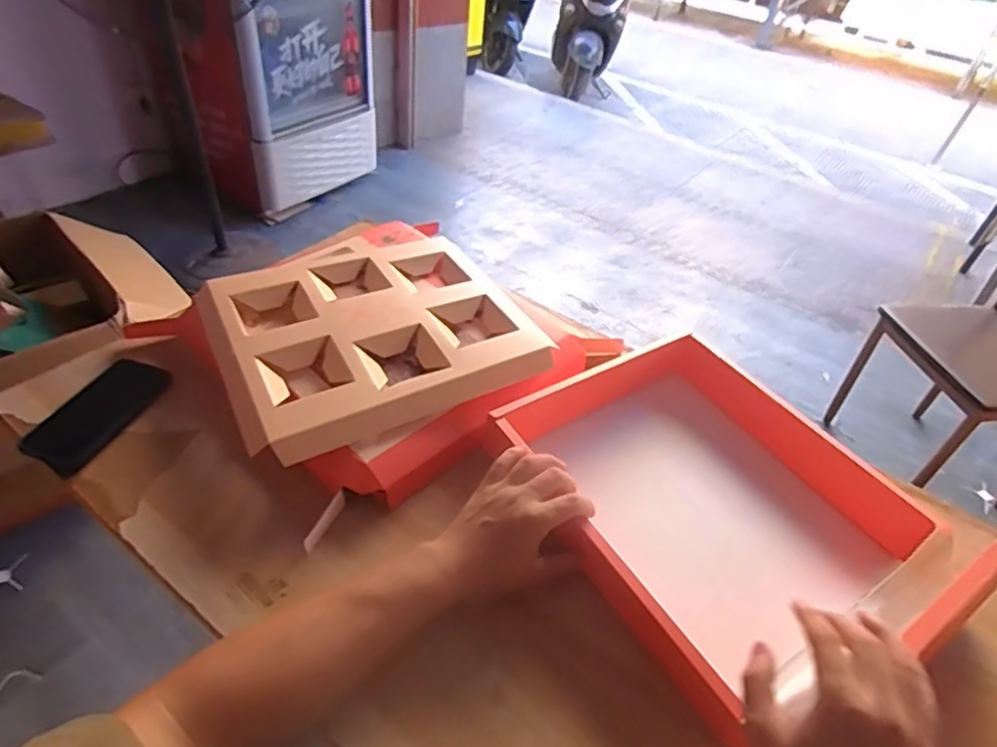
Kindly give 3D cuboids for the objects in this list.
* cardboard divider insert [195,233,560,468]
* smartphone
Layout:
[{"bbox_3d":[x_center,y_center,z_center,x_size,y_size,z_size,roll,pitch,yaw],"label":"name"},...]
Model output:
[{"bbox_3d":[-0.163,-0.068,0.769,0.365,0.033,0.351,-17,47,-26],"label":"cardboard divider insert"},{"bbox_3d":[-0.443,0.043,0.683,0.071,0.009,0.155,27,48,1],"label":"smartphone"}]

